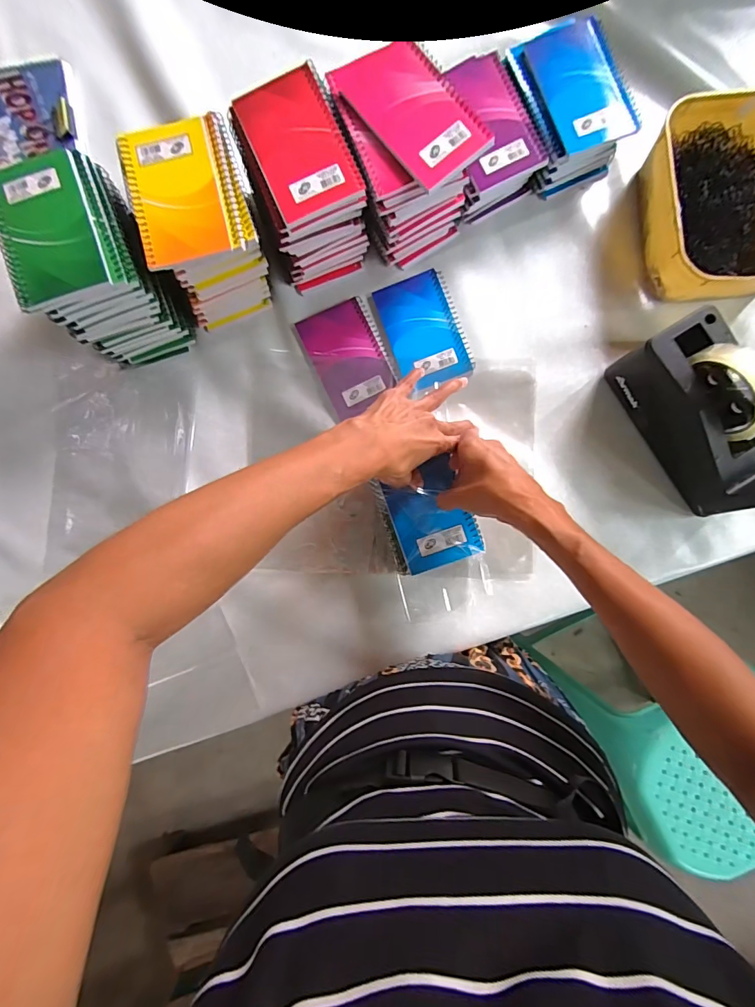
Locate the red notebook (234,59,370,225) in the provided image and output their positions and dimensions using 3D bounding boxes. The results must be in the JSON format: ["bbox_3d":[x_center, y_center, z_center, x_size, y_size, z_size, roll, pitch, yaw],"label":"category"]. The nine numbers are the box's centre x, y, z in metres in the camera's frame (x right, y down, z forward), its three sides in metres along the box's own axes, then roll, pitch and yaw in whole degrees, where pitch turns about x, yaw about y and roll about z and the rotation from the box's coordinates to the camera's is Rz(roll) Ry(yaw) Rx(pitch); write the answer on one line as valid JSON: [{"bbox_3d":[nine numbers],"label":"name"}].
[{"bbox_3d":[-0.074,-0.334,0.396,0.083,0.010,0.130,-23,88,0],"label":"red notebook"}]

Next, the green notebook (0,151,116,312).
[{"bbox_3d":[-0.299,-0.248,0.382,0.084,0.011,0.130,-19,88,0],"label":"green notebook"}]

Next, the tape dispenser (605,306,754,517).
[{"bbox_3d":[0.345,-0.092,0.438,0.077,0.118,0.195,-34,88,0],"label":"tape dispenser"}]

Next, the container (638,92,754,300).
[{"bbox_3d":[0.387,-0.328,0.467,0.166,0.066,0.204,-4,88,1],"label":"container"}]

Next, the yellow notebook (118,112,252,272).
[{"bbox_3d":[-0.181,-0.292,0.399,0.097,0.017,0.133,-14,88,1],"label":"yellow notebook"}]

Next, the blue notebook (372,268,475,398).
[{"bbox_3d":[0.056,-0.205,0.502,0.088,0.009,0.136,-19,88,0],"label":"blue notebook"}]

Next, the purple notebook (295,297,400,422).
[{"bbox_3d":[-0.032,-0.173,0.501,0.084,0.006,0.125,-25,88,0],"label":"purple notebook"}]

